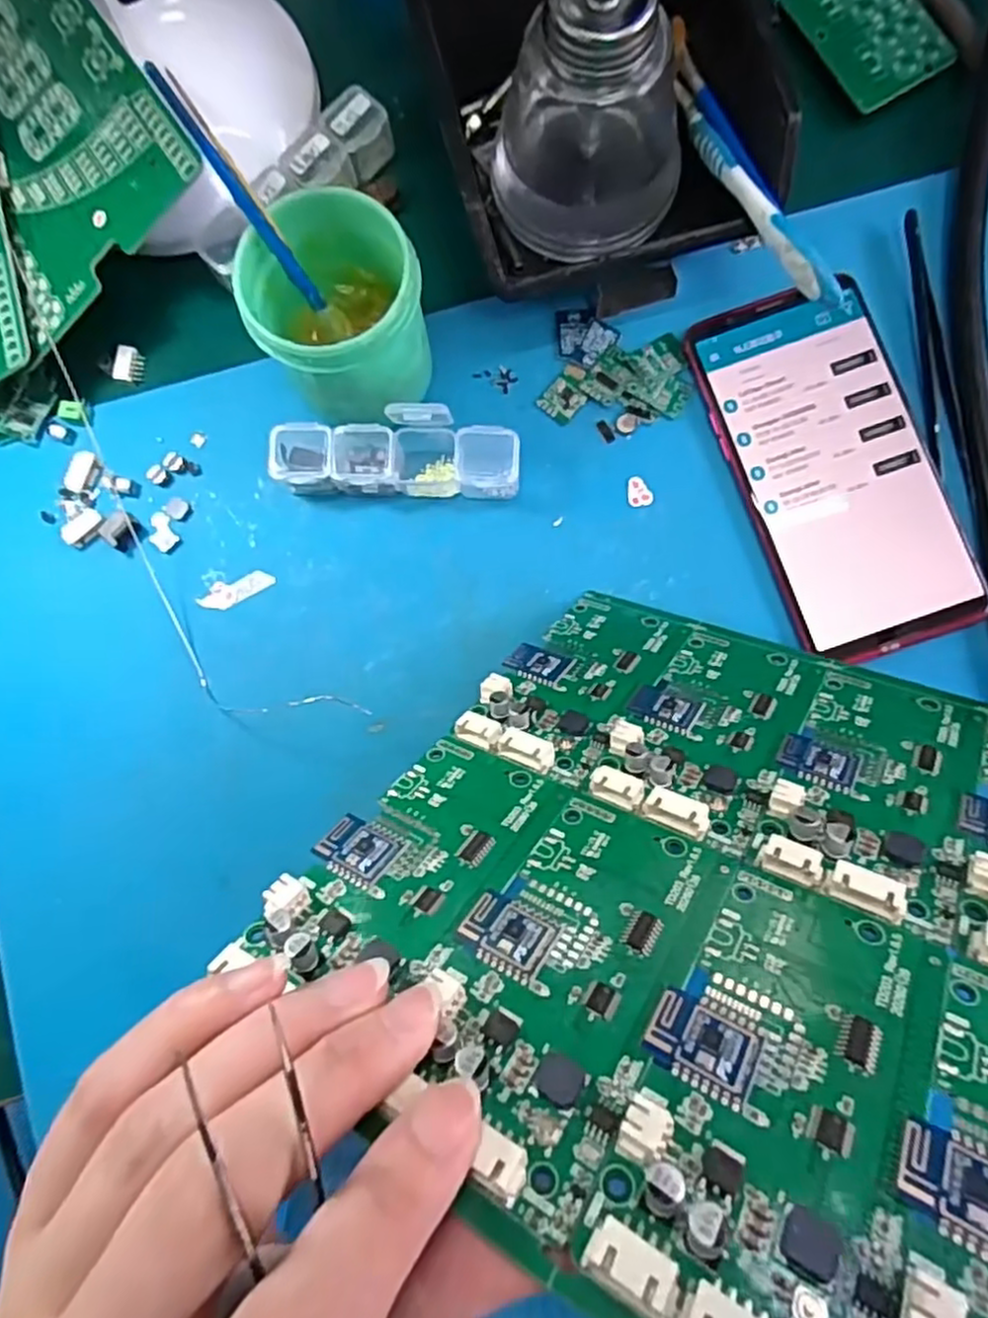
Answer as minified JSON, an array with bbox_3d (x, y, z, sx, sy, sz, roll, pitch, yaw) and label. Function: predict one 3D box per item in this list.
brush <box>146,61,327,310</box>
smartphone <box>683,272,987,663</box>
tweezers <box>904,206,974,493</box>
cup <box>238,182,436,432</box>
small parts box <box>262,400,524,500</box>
[{"bbox_3d":[-0.081,-0.150,0.235,0.006,0.082,0.005,-47,55,-3],"label":"brush"},{"bbox_3d":[0.140,-0.078,0.289,0.078,0.008,0.150,-19,84,0],"label":"smartphone"},{"bbox_3d":[0.180,-0.126,0.291,0.013,0.007,0.117,-6,84,1],"label":"tweezers"},{"bbox_3d":[-0.058,-0.127,0.273,0.064,0.068,0.067,-35,84,-2],"label":"cup"},{"bbox_3d":[-0.040,-0.084,0.282,0.098,0.039,0.028,1,85,2],"label":"small parts box"}]

